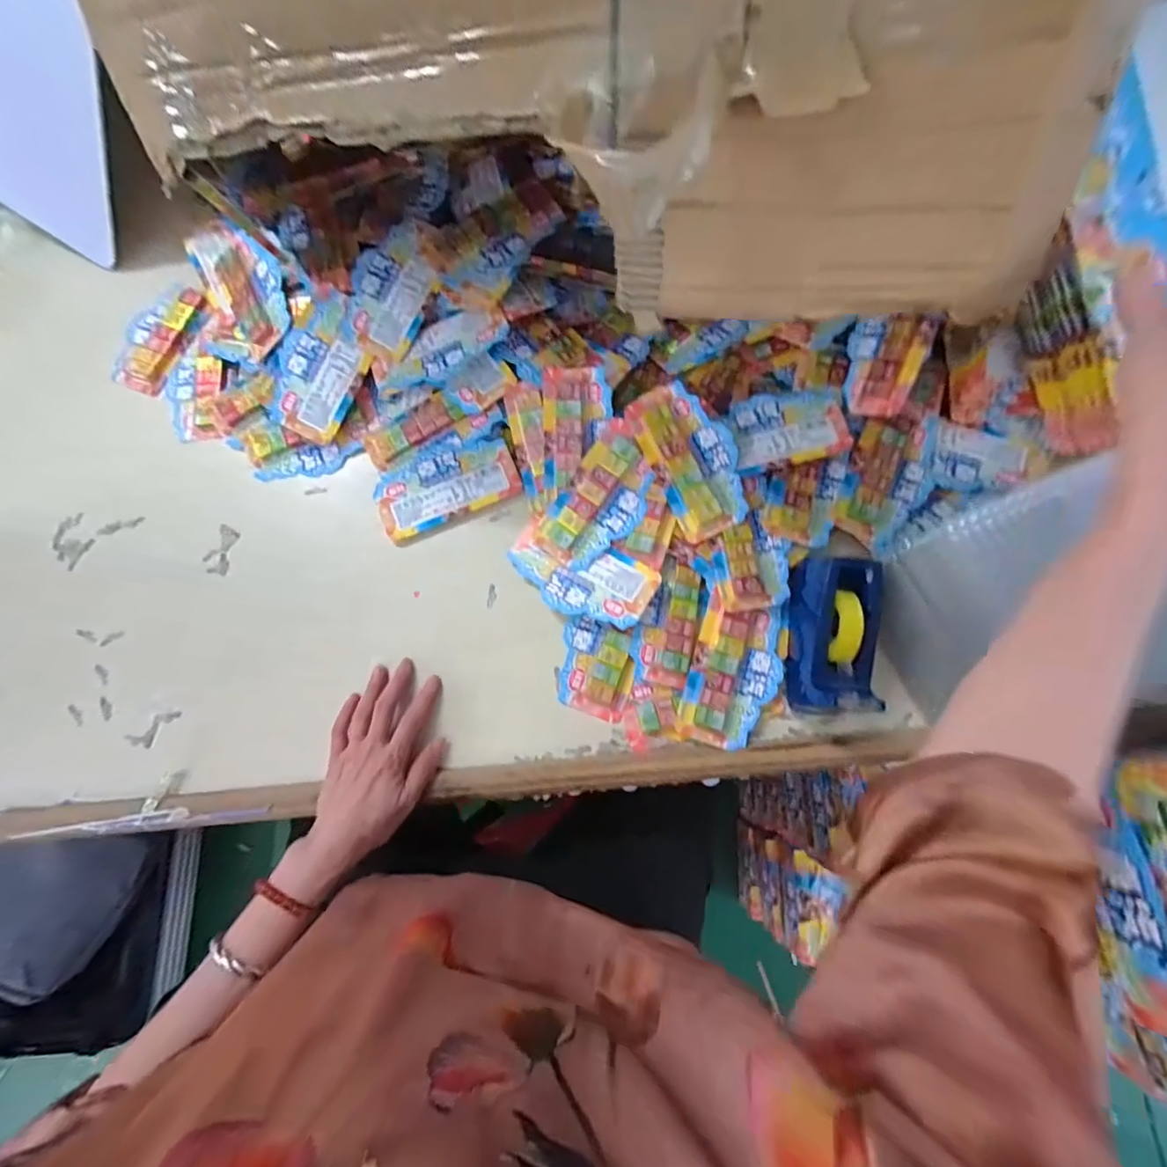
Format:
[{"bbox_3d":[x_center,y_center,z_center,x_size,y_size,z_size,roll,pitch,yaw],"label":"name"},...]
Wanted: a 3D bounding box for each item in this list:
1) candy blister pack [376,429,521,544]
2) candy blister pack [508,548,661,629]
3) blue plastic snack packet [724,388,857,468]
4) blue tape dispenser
[{"bbox_3d":[-0.144,-0.108,0.528,0.145,0.010,0.084,-23,78,-3],"label":"candy blister pack"},{"bbox_3d":[-0.004,-0.004,0.489,0.143,0.014,0.067,15,78,5],"label":"candy blister pack"},{"bbox_3d":[0.203,-0.154,0.494,0.113,0.021,0.076,-7,77,0],"label":"blue plastic snack packet"},{"bbox_3d":[0.218,0.043,0.435,0.052,0.071,0.130,10,78,4],"label":"blue tape dispenser"}]

